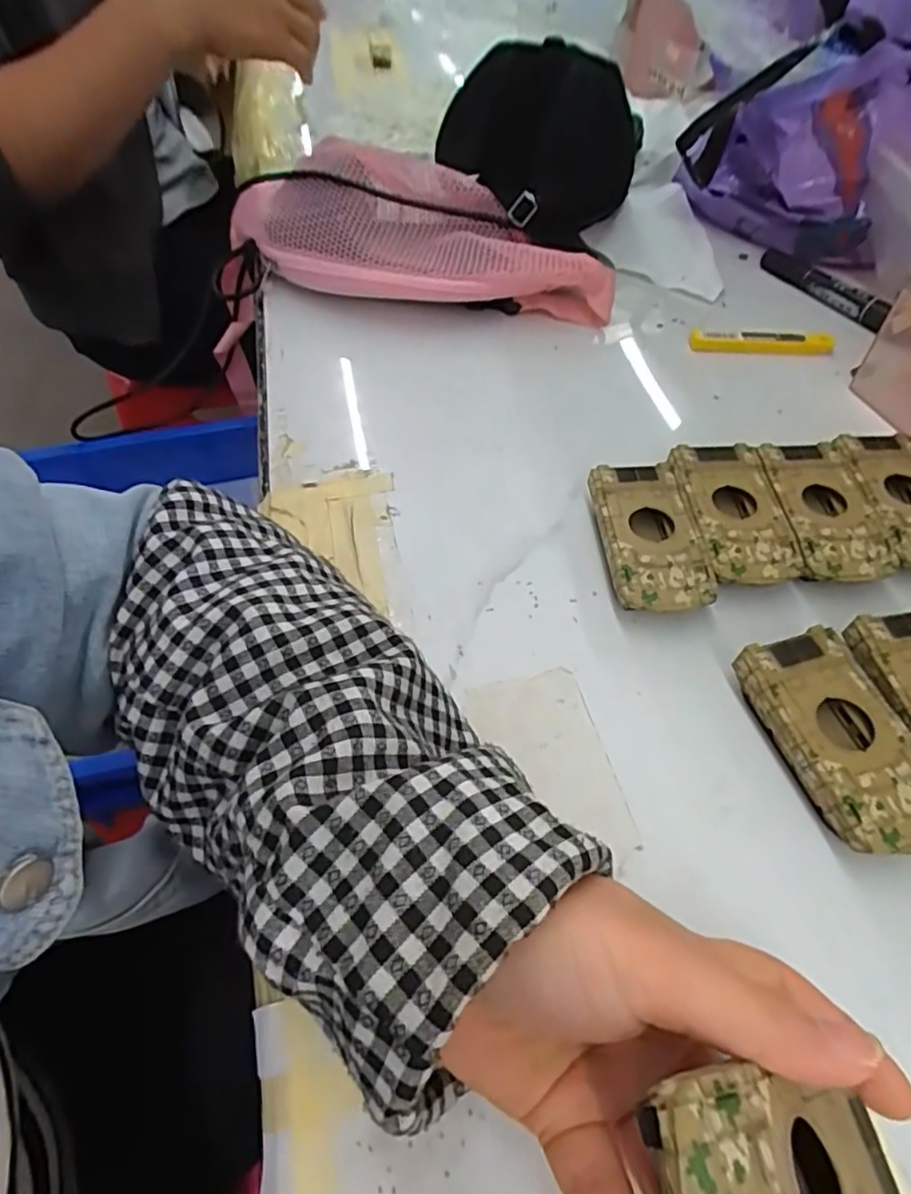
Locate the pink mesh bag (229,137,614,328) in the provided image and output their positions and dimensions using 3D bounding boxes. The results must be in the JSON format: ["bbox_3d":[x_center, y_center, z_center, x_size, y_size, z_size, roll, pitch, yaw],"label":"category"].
[{"bbox_3d":[-0.035,-0.279,0.487,0.319,0.081,0.102,11,55,8],"label":"pink mesh bag"}]

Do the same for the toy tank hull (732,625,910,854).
[{"bbox_3d":[0.168,0.065,0.280,0.053,0.029,0.094,-12,55,-8],"label":"toy tank hull"}]

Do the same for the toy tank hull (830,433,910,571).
[{"bbox_3d":[0.256,-0.052,0.365,0.054,0.025,0.095,-4,55,-3],"label":"toy tank hull"}]

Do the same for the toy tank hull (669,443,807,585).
[{"bbox_3d":[0.154,-0.044,0.356,0.051,0.025,0.093,-3,55,-2],"label":"toy tank hull"}]

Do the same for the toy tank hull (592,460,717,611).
[{"bbox_3d":[0.104,-0.029,0.345,0.050,0.026,0.093,-4,55,-3],"label":"toy tank hull"}]

